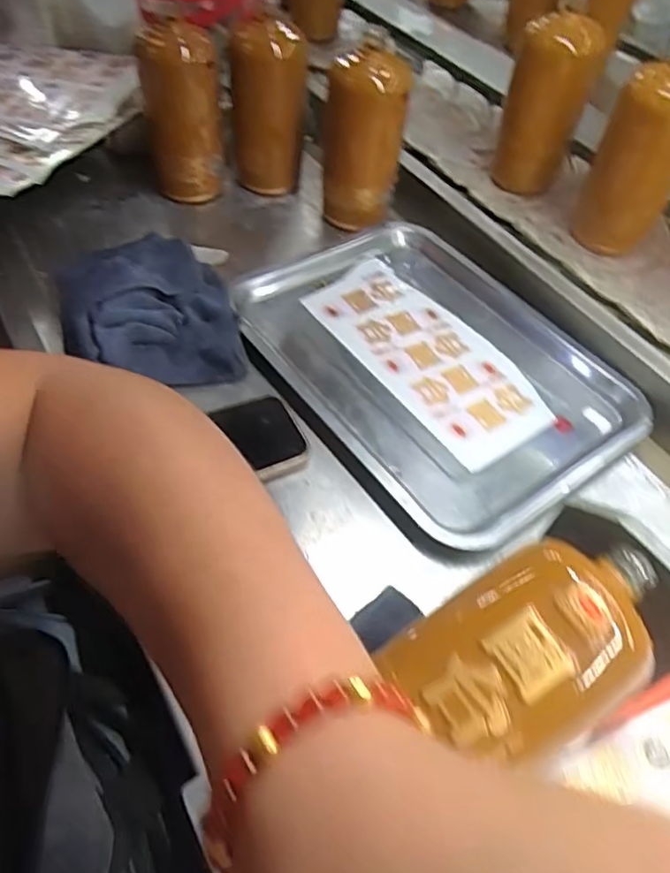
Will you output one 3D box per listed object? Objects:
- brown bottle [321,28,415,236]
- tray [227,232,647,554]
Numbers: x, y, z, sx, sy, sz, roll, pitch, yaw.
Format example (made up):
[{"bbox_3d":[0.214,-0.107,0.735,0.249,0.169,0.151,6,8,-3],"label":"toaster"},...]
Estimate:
[{"bbox_3d":[0.029,-0.308,0.639,0.083,0.165,0.067,2,52,-1],"label":"brown bottle"},{"bbox_3d":[0.091,-0.072,0.567,0.257,0.036,0.338,-30,59,-23],"label":"tray"}]

